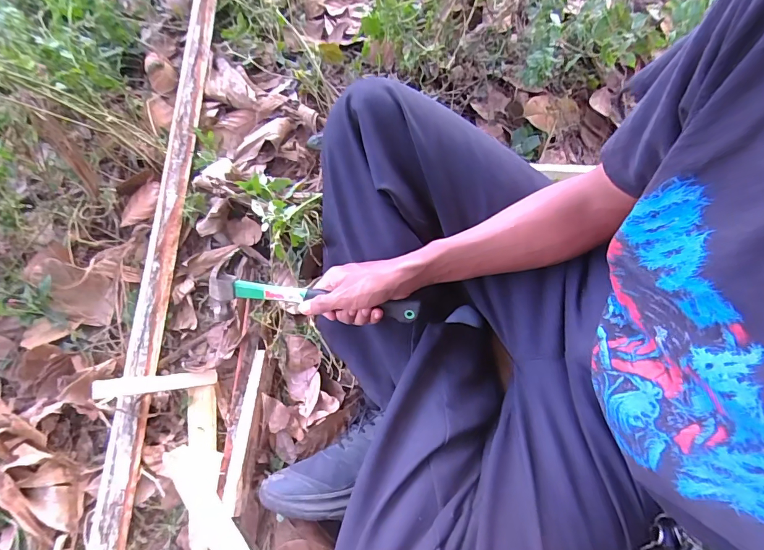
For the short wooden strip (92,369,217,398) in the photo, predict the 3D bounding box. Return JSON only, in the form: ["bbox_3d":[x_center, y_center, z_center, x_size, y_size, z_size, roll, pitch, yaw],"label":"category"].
[{"bbox_3d":[-0.316,0.152,0.576,0.152,0.008,0.025,2,87,-34],"label":"short wooden strip"}]

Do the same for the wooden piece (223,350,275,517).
[{"bbox_3d":[-0.181,0.208,0.557,0.033,0.025,0.205,7,71,1],"label":"wooden piece"}]

